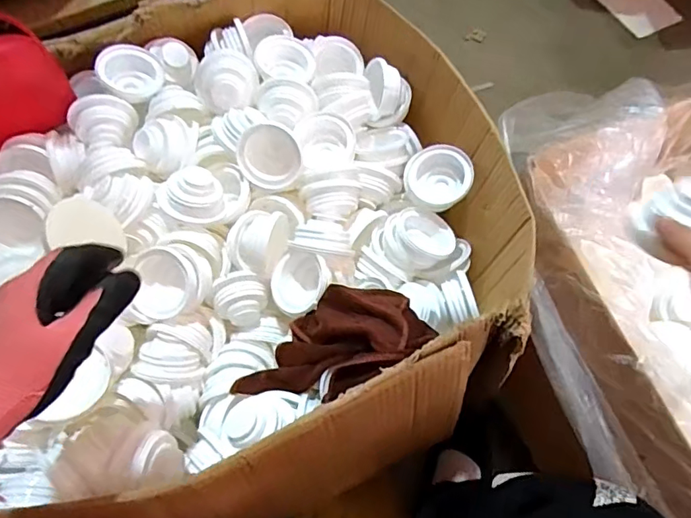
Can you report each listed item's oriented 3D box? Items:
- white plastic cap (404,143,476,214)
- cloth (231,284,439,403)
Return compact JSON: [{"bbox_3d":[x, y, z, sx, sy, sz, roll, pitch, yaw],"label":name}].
[{"bbox_3d":[0.110,-0.097,0.609,0.077,0.032,0.076,24,101,13],"label":"white plastic cap"},{"bbox_3d":[-0.014,0.094,0.503,0.184,0.085,0.104,-34,70,-17],"label":"cloth"}]

